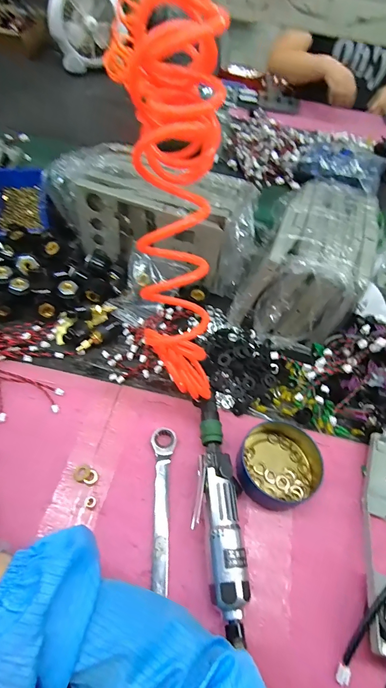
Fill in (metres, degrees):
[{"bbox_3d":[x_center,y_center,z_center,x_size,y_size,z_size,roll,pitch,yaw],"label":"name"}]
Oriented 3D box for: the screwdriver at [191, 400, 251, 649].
[{"bbox_3d":[0.026,0.173,0.374,0.049,0.038,0.236,0,52,-8],"label":"screwdriver"}]

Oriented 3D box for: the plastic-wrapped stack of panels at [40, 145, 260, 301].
[{"bbox_3d":[-0.058,-0.208,0.569,0.320,0.132,0.161,23,53,9],"label":"plastic-wrapped stack of panels"}]

